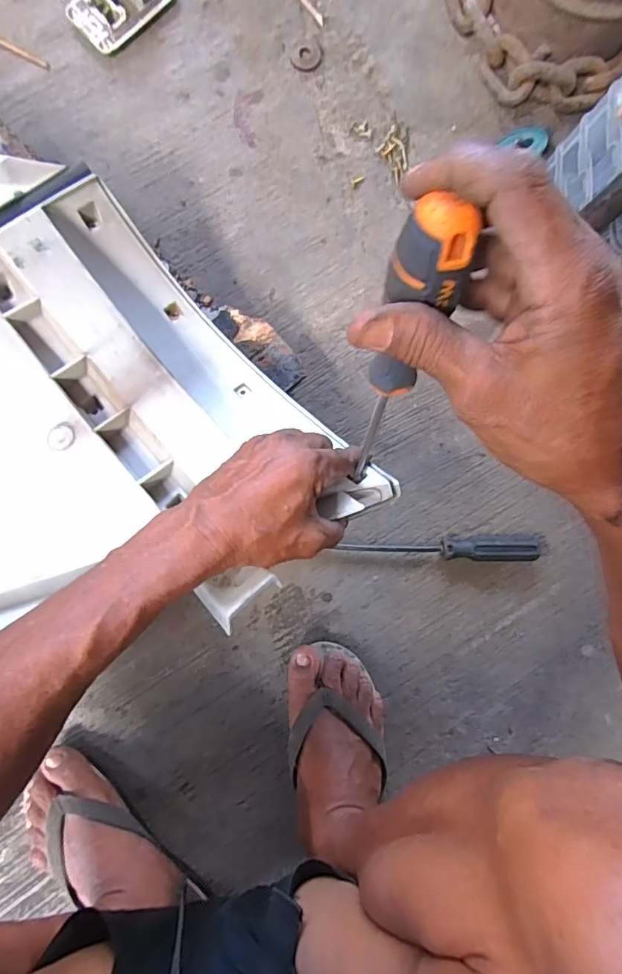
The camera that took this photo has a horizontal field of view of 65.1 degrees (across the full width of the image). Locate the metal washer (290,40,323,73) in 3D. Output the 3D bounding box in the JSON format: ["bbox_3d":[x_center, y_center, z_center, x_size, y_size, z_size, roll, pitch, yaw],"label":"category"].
[{"bbox_3d":[-0.004,-0.482,0.542,0.032,0.005,0.036,29,88,-3],"label":"metal washer"}]

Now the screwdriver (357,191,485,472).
[{"bbox_3d":[0.044,-0.054,0.282,0.033,0.230,0.037,-3,70,-3],"label":"screwdriver"}]

